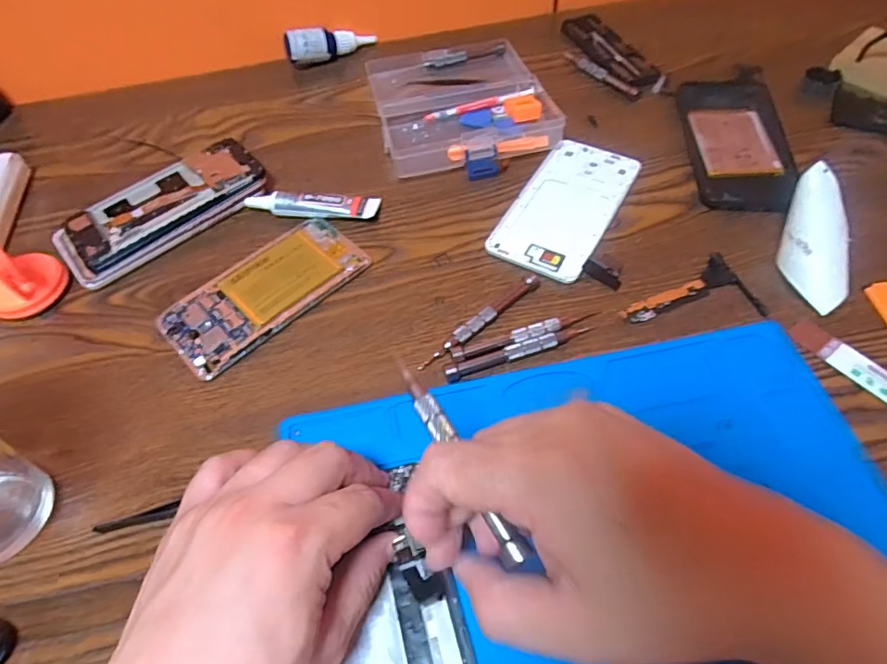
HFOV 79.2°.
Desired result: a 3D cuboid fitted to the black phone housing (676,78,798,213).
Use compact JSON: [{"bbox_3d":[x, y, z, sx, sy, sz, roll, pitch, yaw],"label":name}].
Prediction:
[{"bbox_3d":[0.245,-0.161,0.448,0.076,0.012,0.158,2,56,5],"label":"black phone housing"}]

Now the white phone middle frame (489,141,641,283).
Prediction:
[{"bbox_3d":[0.096,-0.099,0.418,0.074,0.006,0.145,25,61,19],"label":"white phone middle frame"}]

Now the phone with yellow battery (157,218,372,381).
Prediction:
[{"bbox_3d":[-0.126,-0.030,0.382,0.068,0.011,0.141,39,66,25],"label":"phone with yellow battery"}]

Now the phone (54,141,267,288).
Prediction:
[{"bbox_3d":[-0.225,-0.101,0.429,0.158,0.023,0.077,-34,60,-19],"label":"phone"}]

